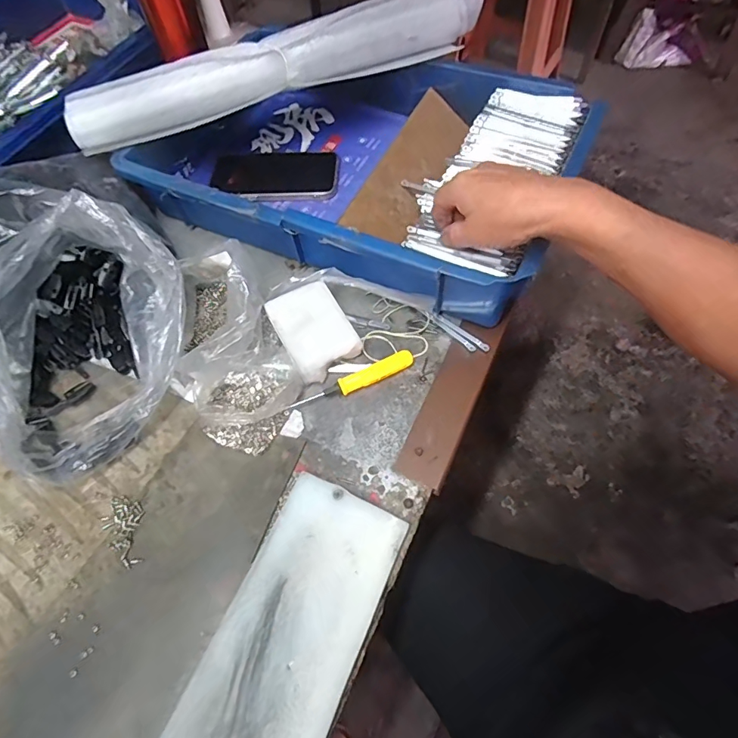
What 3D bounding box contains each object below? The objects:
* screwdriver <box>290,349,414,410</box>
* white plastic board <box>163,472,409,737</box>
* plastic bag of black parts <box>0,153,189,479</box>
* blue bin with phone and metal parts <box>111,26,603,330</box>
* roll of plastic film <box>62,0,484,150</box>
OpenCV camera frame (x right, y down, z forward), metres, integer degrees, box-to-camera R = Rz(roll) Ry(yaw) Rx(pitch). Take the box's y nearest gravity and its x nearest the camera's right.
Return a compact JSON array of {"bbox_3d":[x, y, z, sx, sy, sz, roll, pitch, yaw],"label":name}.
[{"bbox_3d":[-0.012,0.011,0.391,0.111,0.014,0.015,-24,63,-10],"label":"screwdriver"},{"bbox_3d":[-0.092,0.255,0.260,0.093,0.014,0.390,20,63,15],"label":"white plastic board"},{"bbox_3d":[-0.277,-0.062,0.387,0.203,0.122,0.266,-38,66,-16],"label":"plastic bag of black parts"},{"bbox_3d":[-0.015,-0.227,0.478,0.402,0.094,0.278,21,64,14],"label":"blue bin with phone and metal parts"},{"bbox_3d":[-0.089,-0.314,0.452,0.426,0.047,0.053,-19,62,-8],"label":"roll of plastic film"}]

